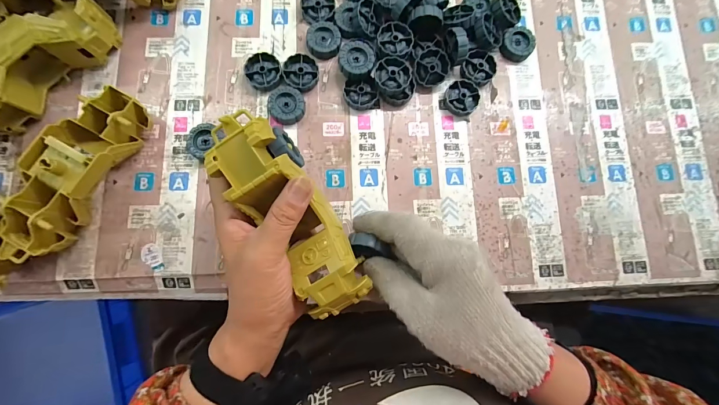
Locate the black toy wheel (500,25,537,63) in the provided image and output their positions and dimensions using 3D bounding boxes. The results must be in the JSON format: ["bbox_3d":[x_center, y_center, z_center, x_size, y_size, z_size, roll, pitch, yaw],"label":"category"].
[{"bbox_3d":[0.184,-0.187,0.379,0.037,0.015,0.042,22,81,0],"label":"black toy wheel"}]

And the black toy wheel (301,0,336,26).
[{"bbox_3d":[-0.047,-0.219,0.367,0.037,0.012,0.041,2,82,-3],"label":"black toy wheel"}]

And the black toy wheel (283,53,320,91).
[{"bbox_3d":[-0.065,-0.143,0.358,0.039,0.013,0.037,0,82,-3],"label":"black toy wheel"}]

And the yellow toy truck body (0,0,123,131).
[{"bbox_3d":[-0.318,-0.139,0.323,0.159,0.054,0.052,-43,87,-8],"label":"yellow toy truck body"}]

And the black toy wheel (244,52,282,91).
[{"bbox_3d":[-0.105,-0.143,0.356,0.037,0.012,0.041,-22,84,-6],"label":"black toy wheel"}]

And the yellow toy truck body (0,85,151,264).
[{"bbox_3d":[-0.271,-0.028,0.311,0.054,0.053,0.173,26,81,1],"label":"yellow toy truck body"}]

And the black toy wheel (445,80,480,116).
[{"bbox_3d":[0.116,-0.118,0.365,0.039,0.011,0.038,0,82,-3],"label":"black toy wheel"}]

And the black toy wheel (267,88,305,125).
[{"bbox_3d":[-0.079,-0.104,0.352,0.038,0.012,0.039,0,82,-3],"label":"black toy wheel"}]

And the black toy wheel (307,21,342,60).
[{"bbox_3d":[-0.039,-0.179,0.361,0.036,0.013,0.038,0,82,-3],"label":"black toy wheel"}]

